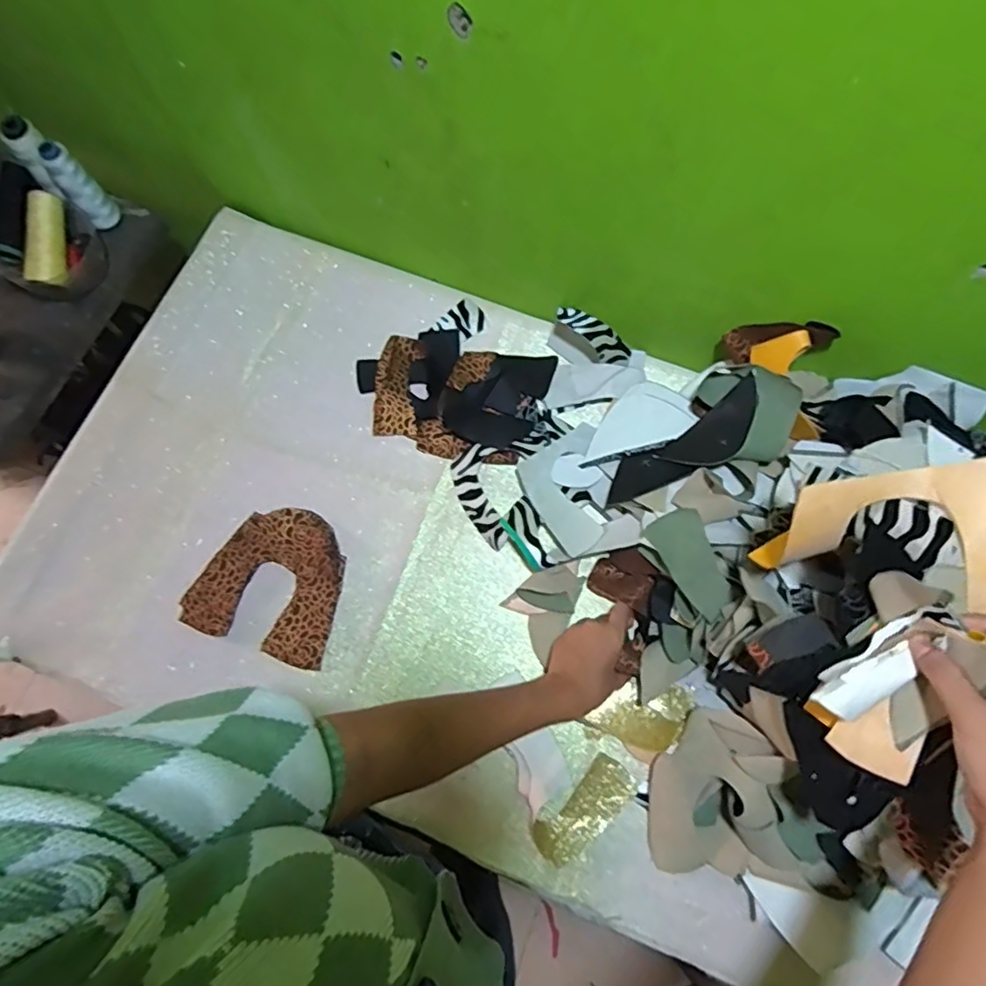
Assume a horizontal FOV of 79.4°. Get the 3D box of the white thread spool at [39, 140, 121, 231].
[{"bbox_3d":[-0.521,-0.384,0.758,0.036,0.136,0.036,0,72,0],"label":"white thread spool"}]

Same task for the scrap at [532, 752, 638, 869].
[{"bbox_3d":[0.094,0.320,0.596,0.112,0.033,0.053,-38,76,-11],"label":"scrap"}]

